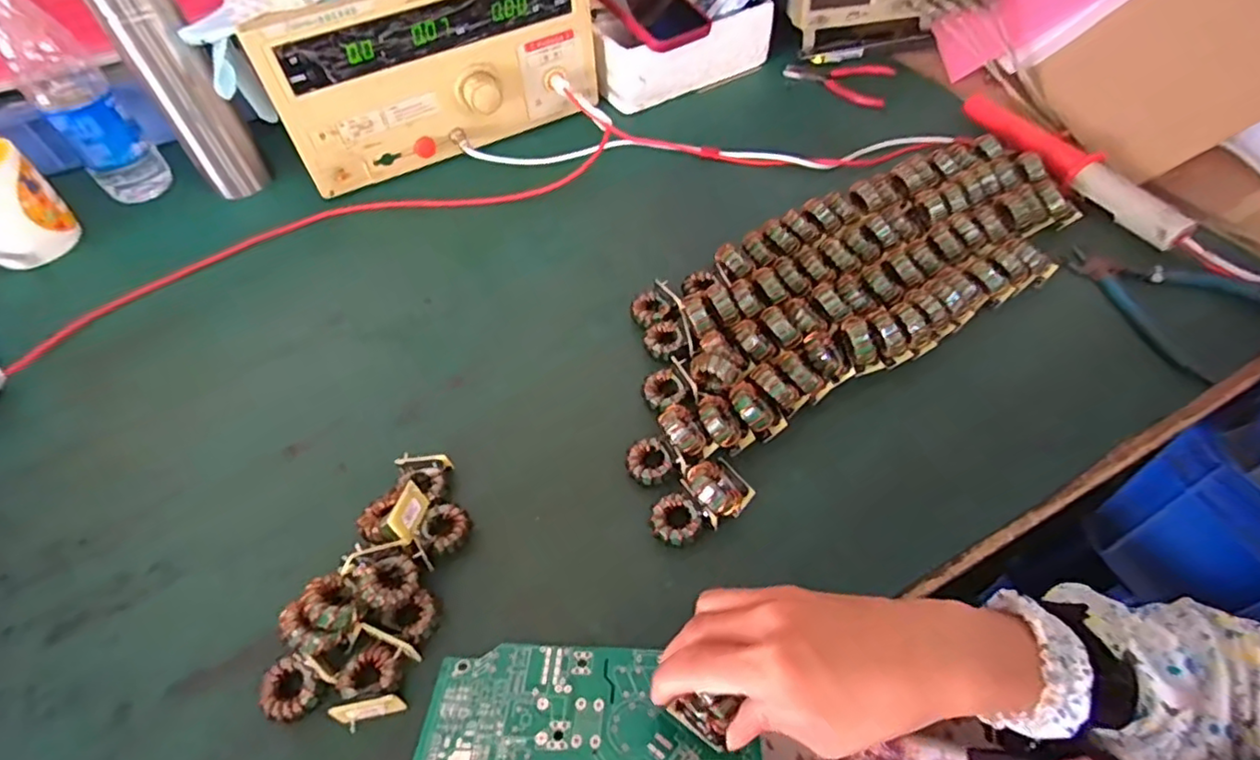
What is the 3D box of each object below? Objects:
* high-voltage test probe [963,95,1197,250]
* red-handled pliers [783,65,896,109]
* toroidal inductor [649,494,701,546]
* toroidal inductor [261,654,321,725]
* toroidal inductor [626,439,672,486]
[{"bbox_3d":[0.411,-0.204,0.590,0.032,0.038,0.242,-22,55,-12],"label":"high-voltage test probe"},{"bbox_3d":[0.235,-0.341,0.721,0.120,0.018,0.091,18,57,16],"label":"red-handled pliers"},{"bbox_3d":[0.029,0.091,0.406,0.029,0.015,0.031,-2,54,2],"label":"toroidal inductor"},{"bbox_3d":[-0.189,0.174,0.352,0.033,0.017,0.031,-2,54,2],"label":"toroidal inductor"},{"bbox_3d":[0.013,0.057,0.430,0.029,0.010,0.032,-16,54,-8],"label":"toroidal inductor"}]

